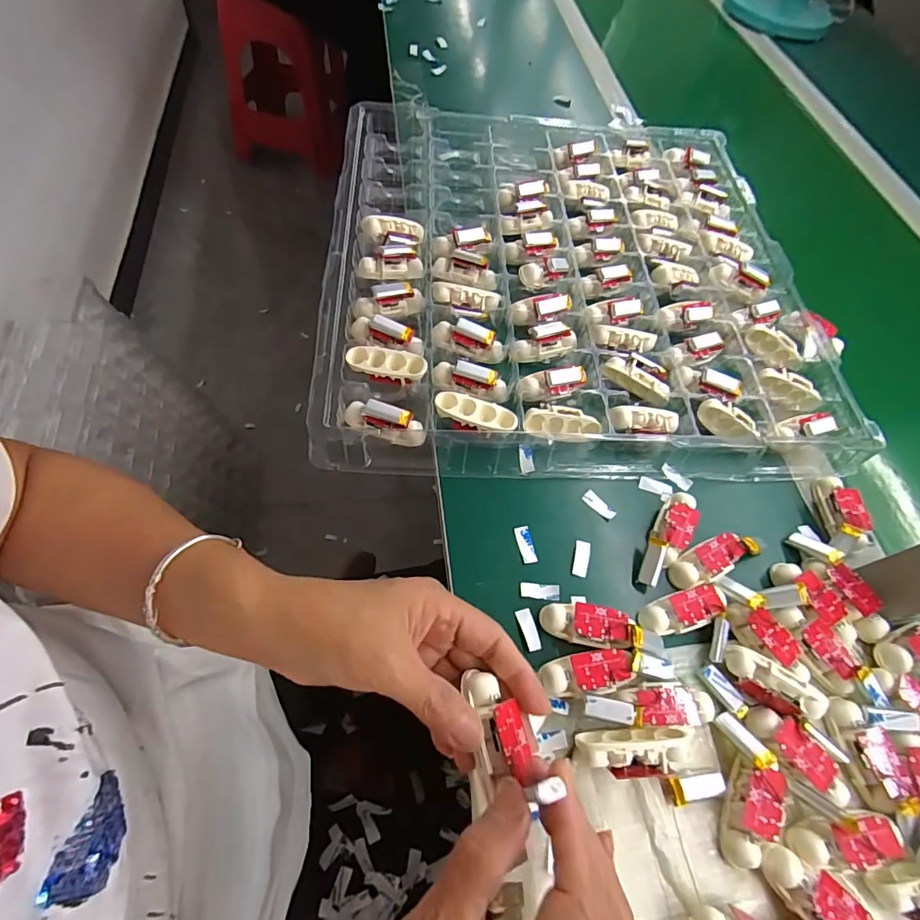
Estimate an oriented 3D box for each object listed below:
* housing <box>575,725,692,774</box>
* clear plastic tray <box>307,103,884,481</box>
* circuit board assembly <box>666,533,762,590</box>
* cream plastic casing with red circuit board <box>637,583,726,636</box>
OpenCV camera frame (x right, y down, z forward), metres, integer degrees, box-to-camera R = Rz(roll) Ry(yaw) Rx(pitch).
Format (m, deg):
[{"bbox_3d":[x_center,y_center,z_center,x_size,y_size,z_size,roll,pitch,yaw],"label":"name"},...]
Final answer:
[{"bbox_3d":[0.105,0.169,0.283,0.072,0.018,0.021,0,62,-8],"label":"housing"},{"bbox_3d":[0.110,-0.207,0.489,0.464,0.039,0.484,2,61,-7],"label":"clear plastic tray"},{"bbox_3d":[0.182,0.072,0.349,0.063,0.010,0.025,-27,66,1],"label":"circuit board assembly"},{"bbox_3d":[0.156,0.104,0.332,0.067,0.014,0.024,-12,64,-14],"label":"cream plastic casing with red circuit board"}]

